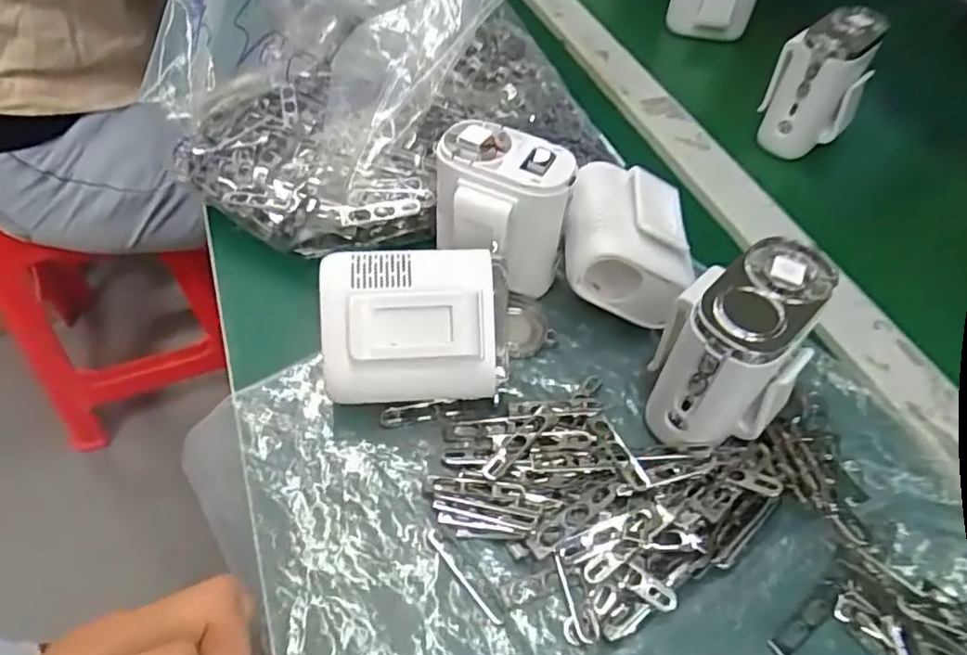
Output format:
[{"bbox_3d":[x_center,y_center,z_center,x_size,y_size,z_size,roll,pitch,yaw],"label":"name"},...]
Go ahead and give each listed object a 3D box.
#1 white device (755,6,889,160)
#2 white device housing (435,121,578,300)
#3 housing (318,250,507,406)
[{"bbox_3d":[0.227,-0.165,0.429,0.056,0.079,0.057,27,55,18],"label":"white device"},{"bbox_3d":[0.006,-0.057,0.318,0.067,0.079,0.052,32,57,21],"label":"white device housing"},{"bbox_3d":[-0.031,0.001,0.288,0.081,0.057,0.058,-3,52,-5],"label":"housing"}]

